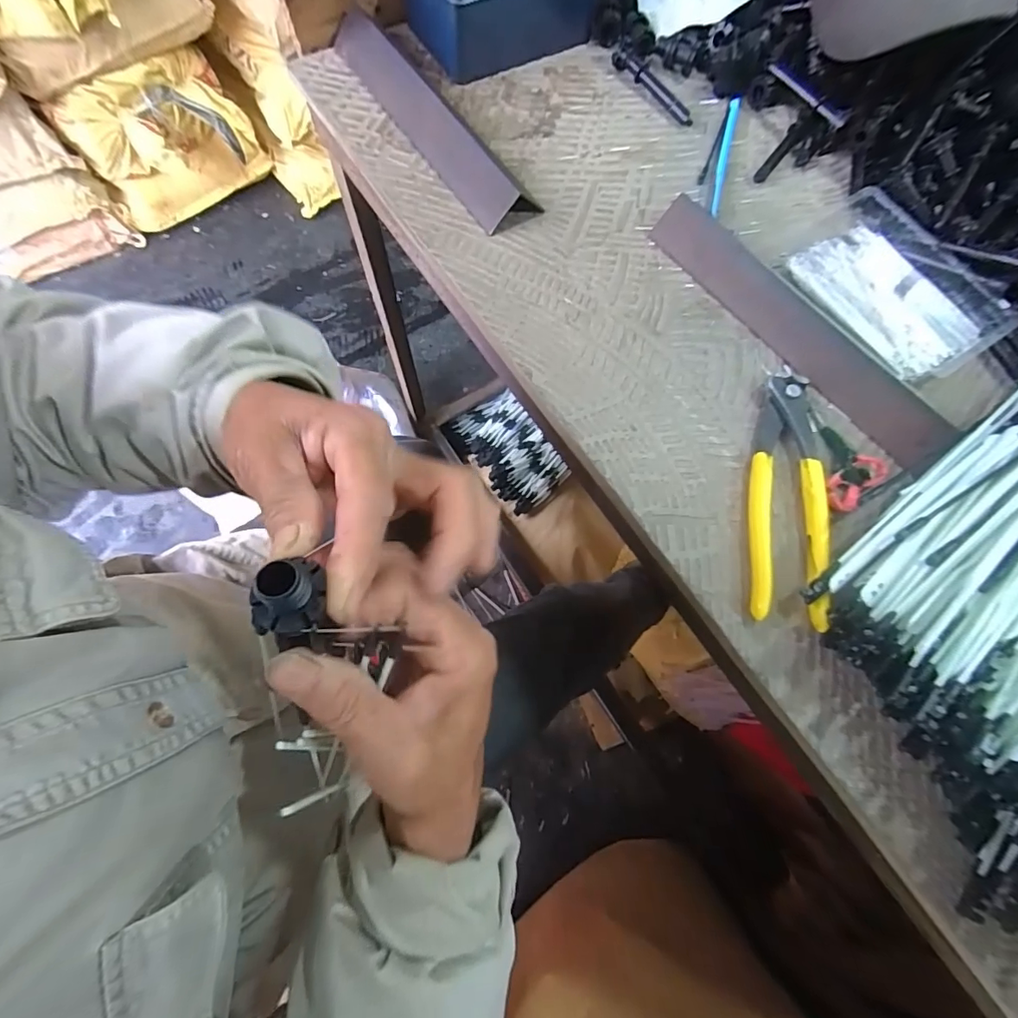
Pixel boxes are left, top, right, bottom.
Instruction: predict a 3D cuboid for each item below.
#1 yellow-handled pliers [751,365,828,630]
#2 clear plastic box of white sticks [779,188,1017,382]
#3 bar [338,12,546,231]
[{"bbox_3d":[0.177,-0.012,0.306,0.043,0.014,0.164,12,72,1],"label":"yellow-handled pliers"},{"bbox_3d":[0.283,-0.162,0.354,0.102,0.018,0.141,-33,76,-12],"label":"clear plastic box of white sticks"},{"bbox_3d":[-0.063,-0.309,0.377,0.040,0.027,0.235,-33,76,-12],"label":"bar"}]

